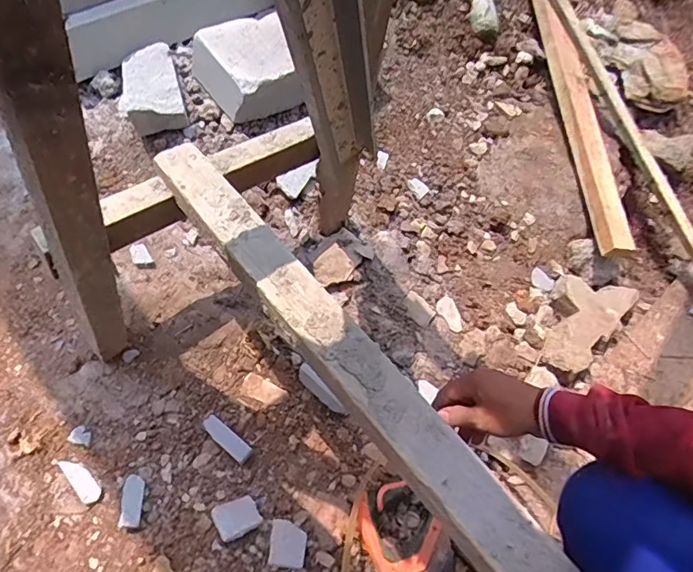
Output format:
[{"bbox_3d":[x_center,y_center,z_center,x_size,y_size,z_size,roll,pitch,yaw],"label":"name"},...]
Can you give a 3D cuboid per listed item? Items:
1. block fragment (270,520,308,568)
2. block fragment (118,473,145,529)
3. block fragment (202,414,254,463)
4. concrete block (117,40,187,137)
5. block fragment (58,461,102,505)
[{"bbox_3d":[-0.082,0.364,0.715,0.050,0.014,0.058,6,54,2],"label":"block fragment"},{"bbox_3d":[-0.293,0.294,0.691,0.026,0.018,0.068,-4,54,-6],"label":"block fragment"},{"bbox_3d":[-0.183,0.233,0.774,0.086,0.017,0.027,41,61,6],"label":"block fragment"},{"bbox_3d":[-0.387,-0.390,0.994,0.115,0.070,0.206,-13,56,-12],"label":"concrete block"},{"bbox_3d":[-0.365,0.265,0.693,0.073,0.009,0.025,40,61,23],"label":"block fragment"}]

